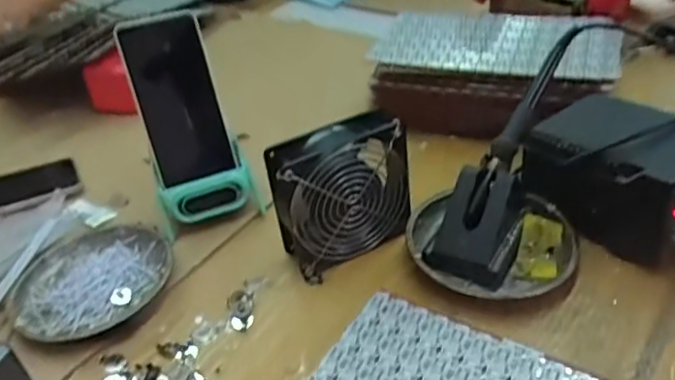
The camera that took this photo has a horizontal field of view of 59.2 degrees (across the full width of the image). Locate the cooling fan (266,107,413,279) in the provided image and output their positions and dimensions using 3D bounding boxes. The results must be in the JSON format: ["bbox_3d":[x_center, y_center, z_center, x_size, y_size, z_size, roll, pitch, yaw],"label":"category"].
[{"bbox_3d":[0.005,0.000,0.530,0.123,0.106,0.056,-21,40,-17],"label":"cooling fan"}]

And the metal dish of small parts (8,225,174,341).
[{"bbox_3d":[-0.223,0.080,0.542,0.137,0.017,0.116,-29,43,-25],"label":"metal dish of small parts"}]

